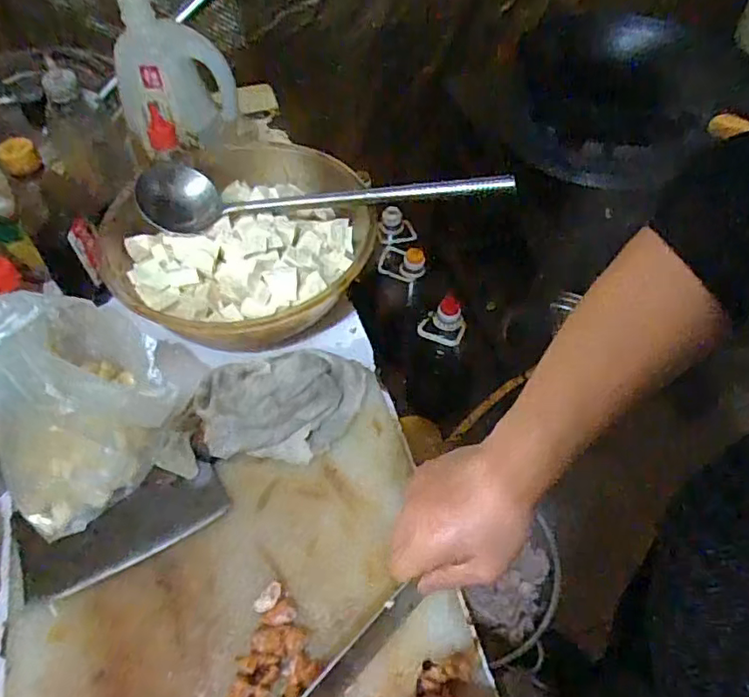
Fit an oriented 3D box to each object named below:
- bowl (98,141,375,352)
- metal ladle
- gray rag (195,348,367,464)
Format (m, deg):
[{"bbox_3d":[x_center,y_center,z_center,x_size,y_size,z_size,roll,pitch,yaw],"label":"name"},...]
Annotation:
[{"bbox_3d":[-0.147,-0.114,0.683,0.291,0.107,0.304,0,53,0],"label":"bowl"},{"bbox_3d":[-0.058,-0.177,0.664,0.409,0.054,0.077,-2,53,-1],"label":"metal ladle"},{"bbox_3d":[-0.084,0.049,0.577,0.164,0.067,0.113,-16,54,-12],"label":"gray rag"}]

